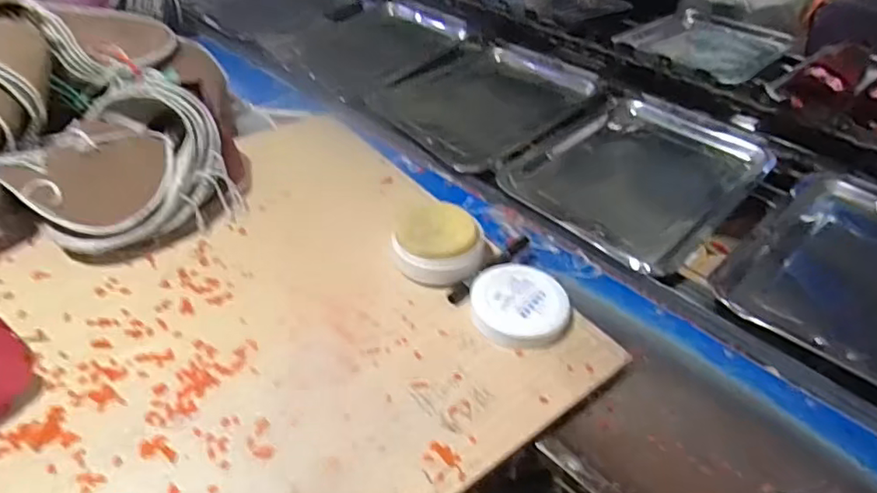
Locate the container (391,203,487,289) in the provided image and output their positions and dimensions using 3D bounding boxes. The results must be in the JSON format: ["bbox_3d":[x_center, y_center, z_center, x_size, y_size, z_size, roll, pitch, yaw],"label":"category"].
[{"bbox_3d":[0.001,-0.008,0.667,0.102,0.036,0.110,2,40,-1],"label":"container"}]

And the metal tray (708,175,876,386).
[{"bbox_3d":[0.510,0.049,0.682,0.358,0.056,0.271,-29,49,-32],"label":"metal tray"}]

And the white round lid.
[{"bbox_3d":[0.086,0.062,0.622,0.101,0.030,0.097,2,40,-1],"label":"white round lid"}]

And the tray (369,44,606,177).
[{"bbox_3d":[0.057,-0.262,1.020,0.343,0.054,0.356,33,48,31],"label":"tray"}]

